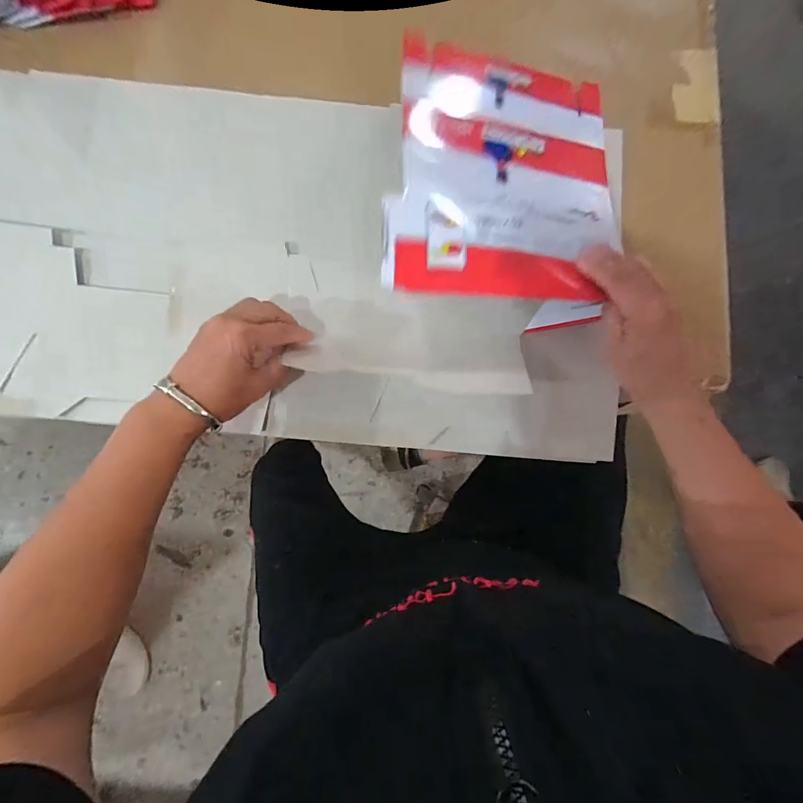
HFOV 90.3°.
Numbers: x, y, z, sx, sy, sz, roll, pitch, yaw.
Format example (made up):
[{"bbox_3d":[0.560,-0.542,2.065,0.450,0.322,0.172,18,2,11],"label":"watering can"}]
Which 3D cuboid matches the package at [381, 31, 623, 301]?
[{"bbox_3d":[0.107,-0.231,0.394,0.244,0.017,0.290,4,74,-14],"label":"package"}]

